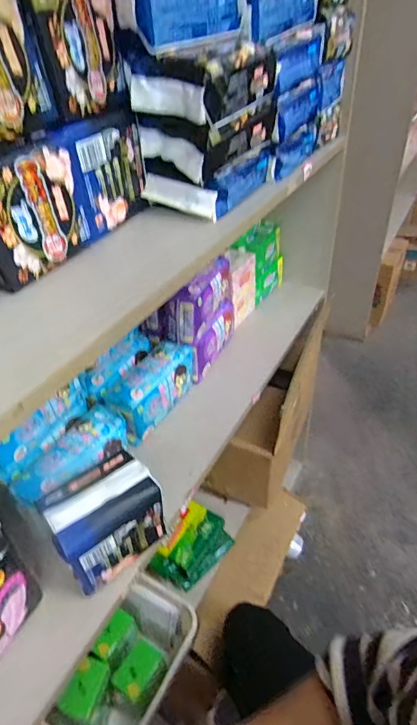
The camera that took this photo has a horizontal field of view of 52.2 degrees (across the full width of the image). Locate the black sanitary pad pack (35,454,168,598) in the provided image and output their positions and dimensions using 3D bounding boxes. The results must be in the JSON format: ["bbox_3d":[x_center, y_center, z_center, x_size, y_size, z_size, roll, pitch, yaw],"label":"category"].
[{"bbox_3d":[-0.118,0.176,0.482,0.117,0.107,0.083,-33,47,-30],"label":"black sanitary pad pack"}]

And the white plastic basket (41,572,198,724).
[{"bbox_3d":[-0.116,0.479,0.651,0.121,0.126,0.224,18,44,25],"label":"white plastic basket"}]

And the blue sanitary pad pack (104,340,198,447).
[{"bbox_3d":[-0.088,0.043,0.674,0.062,0.083,0.177,19,45,26],"label":"blue sanitary pad pack"}]

